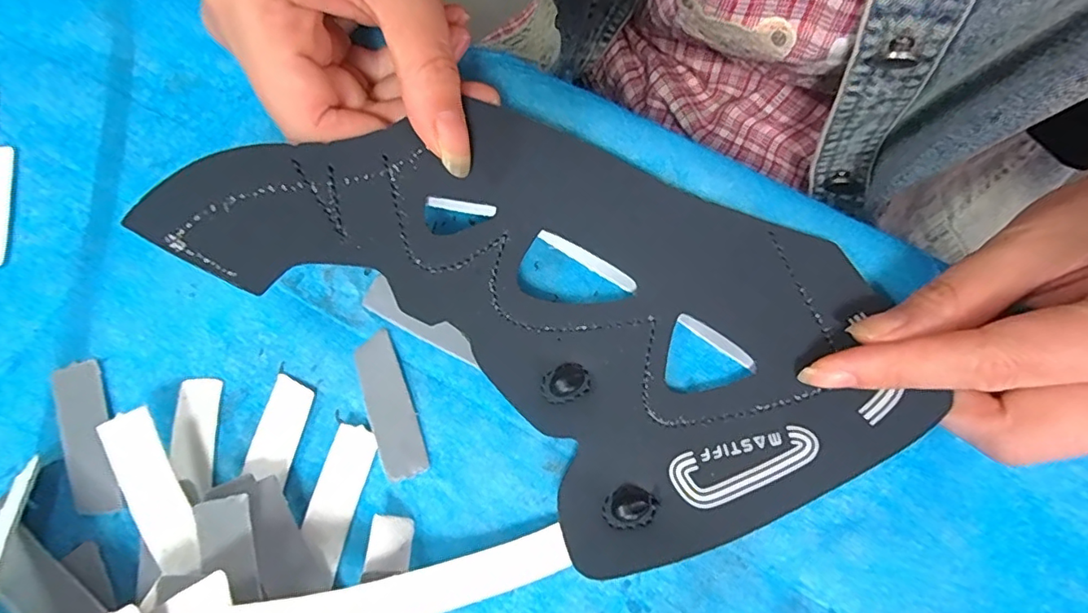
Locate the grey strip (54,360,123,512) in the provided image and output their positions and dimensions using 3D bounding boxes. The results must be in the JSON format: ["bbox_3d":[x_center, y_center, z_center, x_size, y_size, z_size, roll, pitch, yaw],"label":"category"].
[{"bbox_3d":[-0.139,0.040,0.164,0.013,0.004,0.047,-15,75,-20],"label":"grey strip"}]

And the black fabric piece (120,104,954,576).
[{"bbox_3d":[0.013,-0.006,0.164,0.197,0.044,0.125,35,72,10],"label":"black fabric piece"}]

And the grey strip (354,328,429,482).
[{"bbox_3d":[-0.050,0.031,0.171,0.013,0.004,0.047,-20,72,-10],"label":"grey strip"}]

